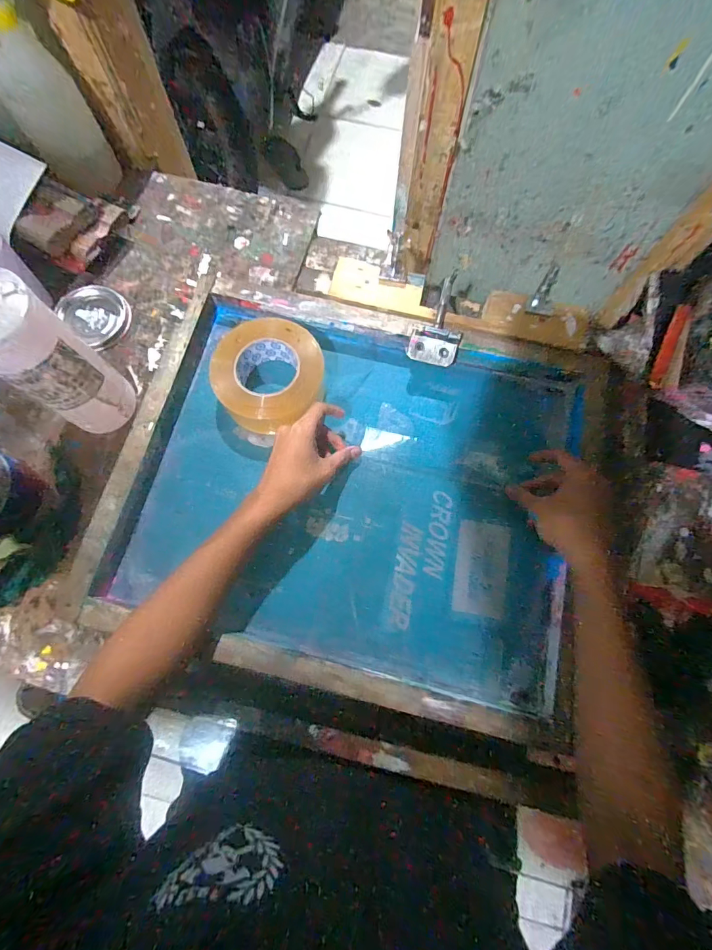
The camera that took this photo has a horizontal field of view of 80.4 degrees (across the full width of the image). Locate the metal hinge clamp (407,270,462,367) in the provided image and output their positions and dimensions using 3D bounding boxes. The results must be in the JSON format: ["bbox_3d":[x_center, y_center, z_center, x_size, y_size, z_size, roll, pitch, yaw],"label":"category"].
[{"bbox_3d":[0.107,-0.198,0.536,0.060,0.029,0.117,13,74,4],"label":"metal hinge clamp"}]

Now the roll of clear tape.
[{"bbox_3d":[-0.110,-0.128,0.542,0.130,0.059,0.127,0,76,0],"label":"roll of clear tape"}]

